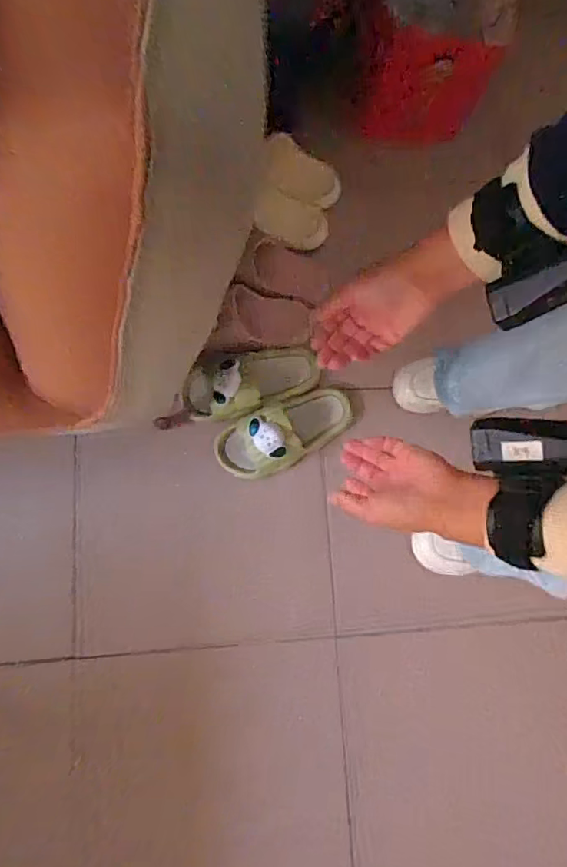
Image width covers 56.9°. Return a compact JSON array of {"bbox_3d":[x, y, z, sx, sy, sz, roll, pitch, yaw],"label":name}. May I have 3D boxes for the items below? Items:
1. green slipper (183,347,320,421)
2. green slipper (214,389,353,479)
[{"bbox_3d":[-0.053,-0.095,0.864,0.228,0.078,0.091,-16,68,-10],"label":"green slipper"},{"bbox_3d":[0.007,-0.010,0.865,0.235,0.082,0.099,-29,71,-15],"label":"green slipper"}]

